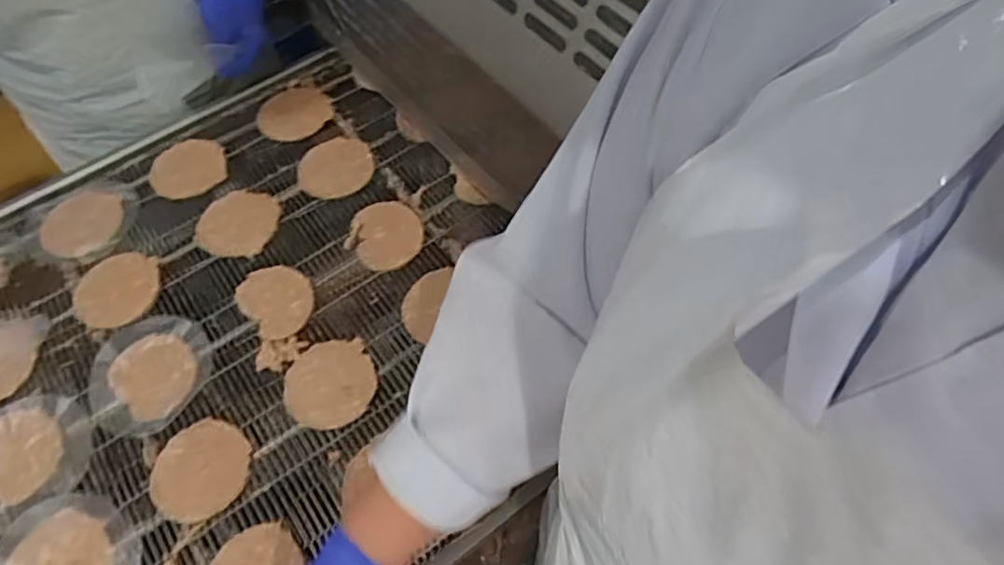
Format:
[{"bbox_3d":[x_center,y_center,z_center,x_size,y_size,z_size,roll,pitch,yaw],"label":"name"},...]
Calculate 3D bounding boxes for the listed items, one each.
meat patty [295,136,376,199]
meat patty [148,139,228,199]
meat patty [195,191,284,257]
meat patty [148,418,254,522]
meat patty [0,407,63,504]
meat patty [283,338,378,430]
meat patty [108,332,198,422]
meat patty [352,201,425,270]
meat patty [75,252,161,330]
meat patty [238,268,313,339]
[{"bbox_3d":[-0.198,-0.136,0.744,0.088,0.005,0.084,-1,60,1],"label":"meat patty"},{"bbox_3d":[-0.377,-0.140,0.756,0.088,0.004,0.082,-1,60,1],"label":"meat patty"},{"bbox_3d":[-0.297,-0.068,0.712,0.088,0.004,0.085,-1,60,1],"label":"meat patty"},{"bbox_3d":[-0.270,0.168,0.568,0.076,0.010,0.087,19,63,12],"label":"meat patty"},{"bbox_3d":[-0.449,0.158,0.584,0.076,0.008,0.081,14,62,10],"label":"meat patty"},{"bbox_3d":[-0.164,0.096,0.606,0.084,0.007,0.086,-6,60,-1],"label":"meat patty"},{"bbox_3d":[-0.339,0.089,0.618,0.088,0.012,0.077,36,67,20],"label":"meat patty"},{"bbox_3d":[-0.123,-0.053,0.689,0.072,0.009,0.082,-10,61,-4],"label":"meat patty"},{"bbox_3d":[-0.412,0.005,0.671,0.082,0.008,0.085,-1,60,1],"label":"meat patty"},{"bbox_3d":[-0.233,0.017,0.656,0.069,0.005,0.086,-38,66,-18],"label":"meat patty"}]

